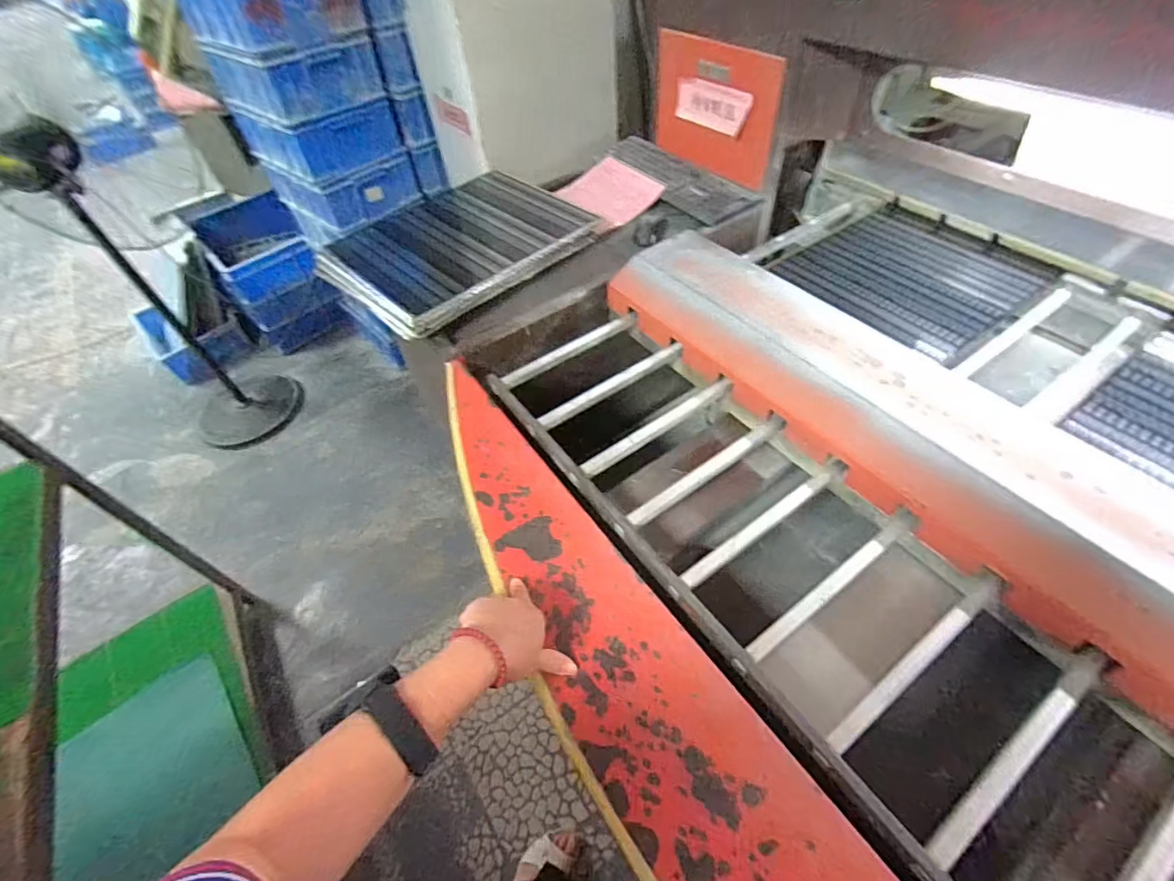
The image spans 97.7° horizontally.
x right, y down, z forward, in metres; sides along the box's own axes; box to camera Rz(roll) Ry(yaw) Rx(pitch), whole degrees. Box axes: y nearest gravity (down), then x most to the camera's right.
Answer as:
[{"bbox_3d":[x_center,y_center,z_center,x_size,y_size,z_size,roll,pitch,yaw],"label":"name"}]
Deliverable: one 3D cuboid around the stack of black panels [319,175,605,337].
[{"bbox_3d":[-0.246,-0.389,1.025,0.490,0.054,0.367,-38,58,-24],"label":"stack of black panels"}]

